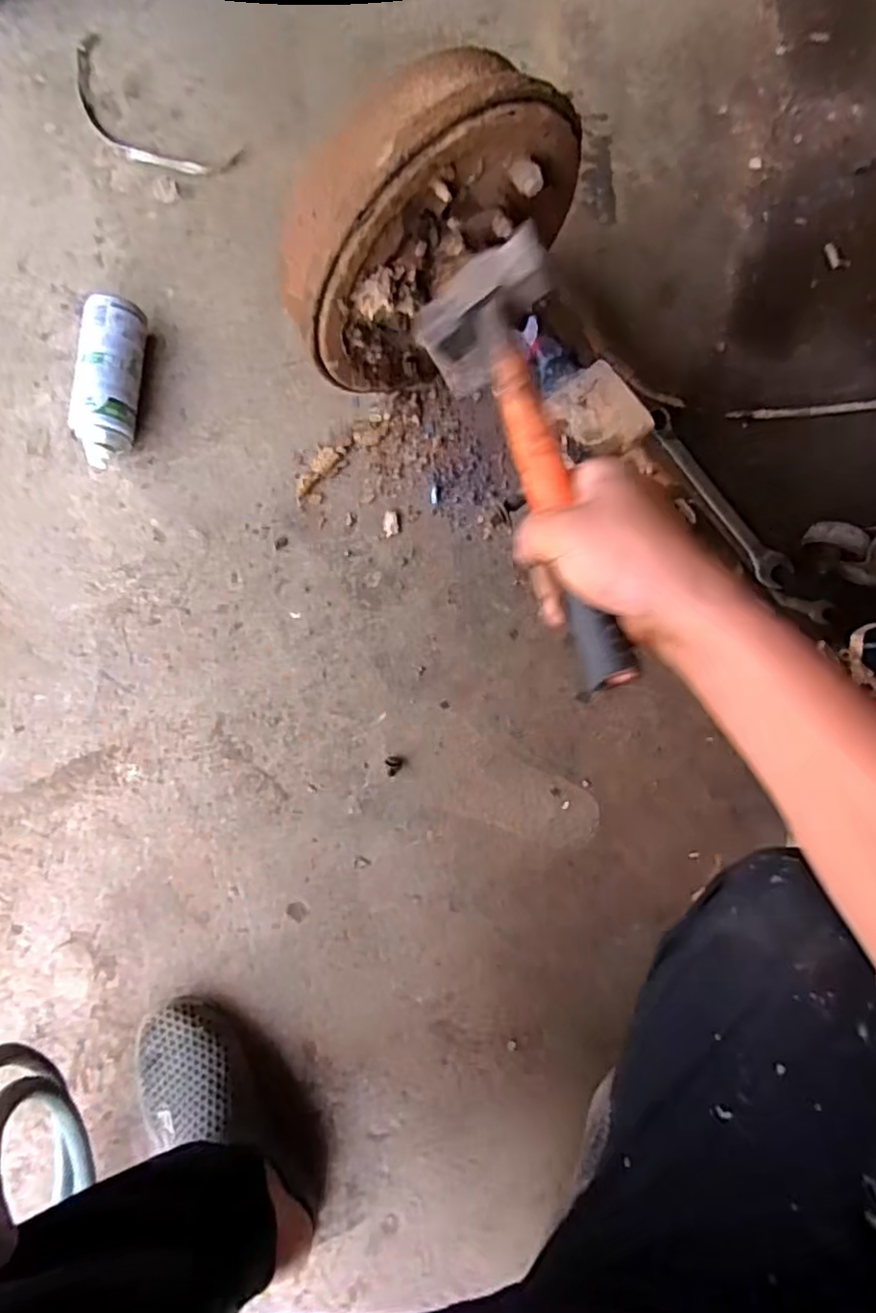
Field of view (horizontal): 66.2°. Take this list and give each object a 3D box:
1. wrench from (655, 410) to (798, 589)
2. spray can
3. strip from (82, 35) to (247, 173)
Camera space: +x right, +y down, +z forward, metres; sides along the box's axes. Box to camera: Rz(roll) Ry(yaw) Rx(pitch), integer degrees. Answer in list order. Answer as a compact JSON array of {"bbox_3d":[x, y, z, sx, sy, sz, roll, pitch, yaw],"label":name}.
[{"bbox_3d":[0.334,-0.188,0.794,0.039,0.023,0.244,-34,86,-4],"label":"wrench"},{"bbox_3d":[-0.374,-0.311,0.771,0.066,0.067,0.191,7,84,0],"label":"spray can"},{"bbox_3d":[-0.374,-0.680,0.850,0.261,0.008,0.100,39,85,3],"label":"strip"}]

